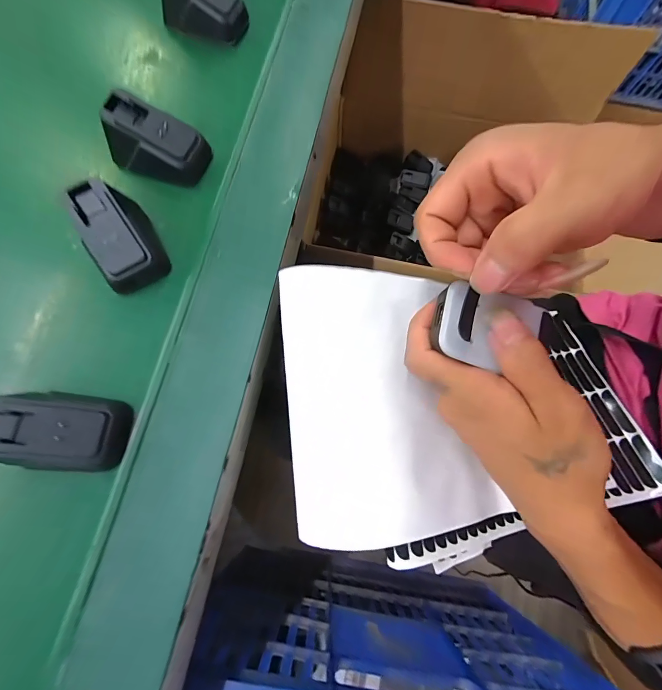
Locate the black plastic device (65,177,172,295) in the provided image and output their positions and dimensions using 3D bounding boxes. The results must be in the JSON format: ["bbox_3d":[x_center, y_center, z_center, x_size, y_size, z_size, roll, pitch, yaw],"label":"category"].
[{"bbox_3d":[-0.141,-0.072,0.235,0.039,0.038,0.061,-29,76,-9],"label":"black plastic device"}]

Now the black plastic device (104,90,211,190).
[{"bbox_3d":[-0.127,-0.145,0.257,0.065,0.038,0.042,15,74,3],"label":"black plastic device"}]

